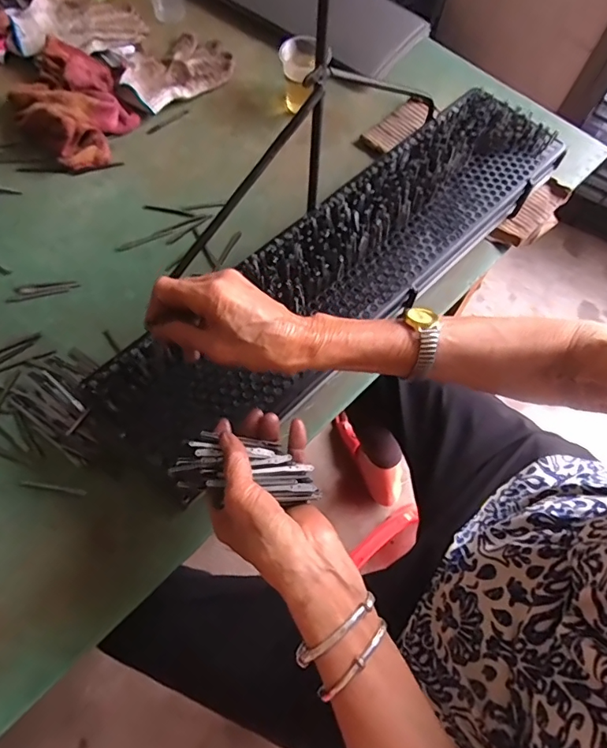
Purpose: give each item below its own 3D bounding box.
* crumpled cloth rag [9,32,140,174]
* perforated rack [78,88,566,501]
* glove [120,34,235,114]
[{"bbox_3d":[-0.313,-0.370,0.639,0.136,0.045,0.202,-28,71,-15],"label":"crumpled cloth rag"},{"bbox_3d":[0.055,-0.127,0.508,0.597,0.060,0.144,-40,74,-17],"label":"perforated rack"},{"bbox_3d":[-0.177,-0.433,0.689,0.108,0.019,0.163,36,69,12],"label":"glove"}]

